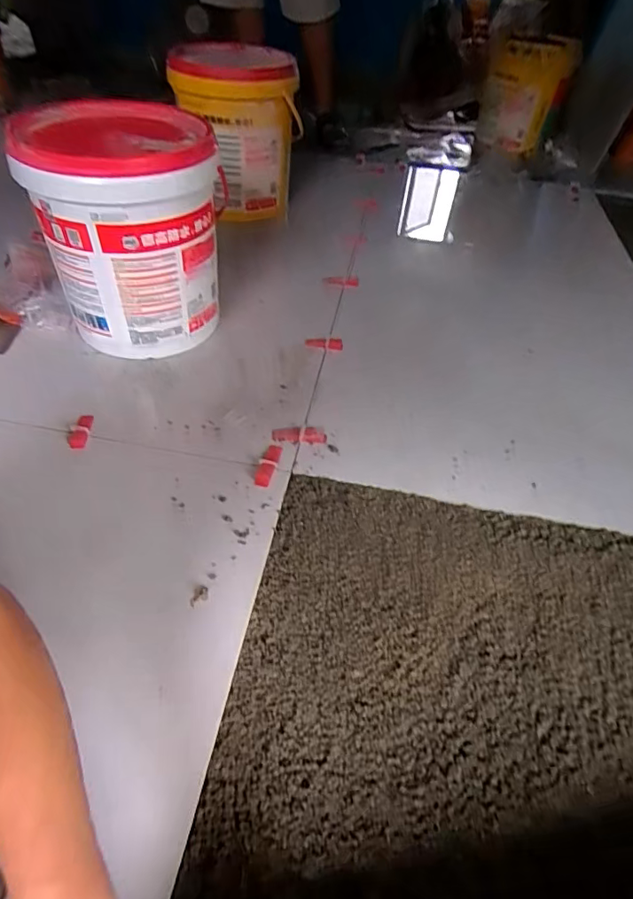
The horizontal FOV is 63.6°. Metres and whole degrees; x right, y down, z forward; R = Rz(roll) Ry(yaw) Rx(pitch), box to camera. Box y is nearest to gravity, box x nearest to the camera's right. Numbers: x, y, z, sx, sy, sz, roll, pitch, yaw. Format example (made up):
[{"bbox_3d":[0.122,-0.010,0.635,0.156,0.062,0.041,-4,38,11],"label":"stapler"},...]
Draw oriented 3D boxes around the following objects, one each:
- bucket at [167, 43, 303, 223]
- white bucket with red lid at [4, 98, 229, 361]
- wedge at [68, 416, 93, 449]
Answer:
[{"bbox_3d":[-0.201,-0.800,1.345,0.320,0.371,0.323,-2,46,-7],"label":"bucket"},{"bbox_3d":[-0.325,-0.377,0.925,0.281,0.360,0.297,2,46,-2],"label":"white bucket with red lid"},{"bbox_3d":[-0.376,-0.029,0.814,0.028,0.015,0.065,1,46,-3],"label":"wedge"}]

